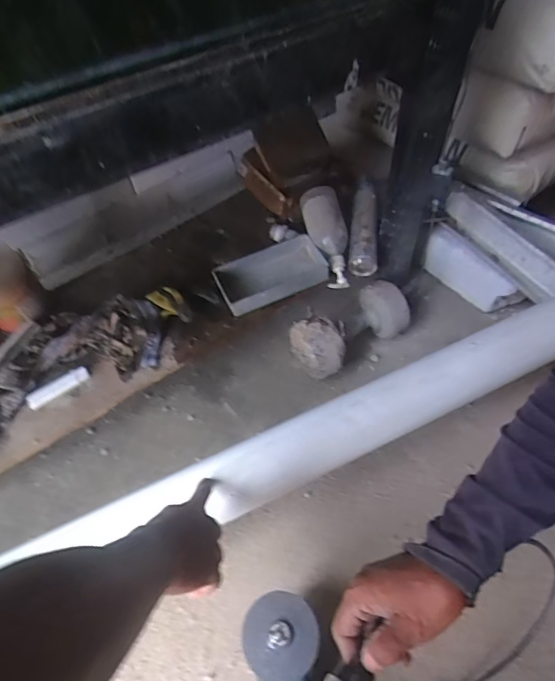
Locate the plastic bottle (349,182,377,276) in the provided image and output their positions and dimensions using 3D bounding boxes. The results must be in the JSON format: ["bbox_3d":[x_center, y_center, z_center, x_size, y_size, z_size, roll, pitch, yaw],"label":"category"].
[{"bbox_3d":[0.173,-0.236,0.875,0.049,0.049,0.213,4,68,6],"label":"plastic bottle"}]

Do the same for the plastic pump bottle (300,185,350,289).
[{"bbox_3d":[0.106,-0.203,0.871,0.075,0.052,0.202,-16,88,-9],"label":"plastic pump bottle"}]

